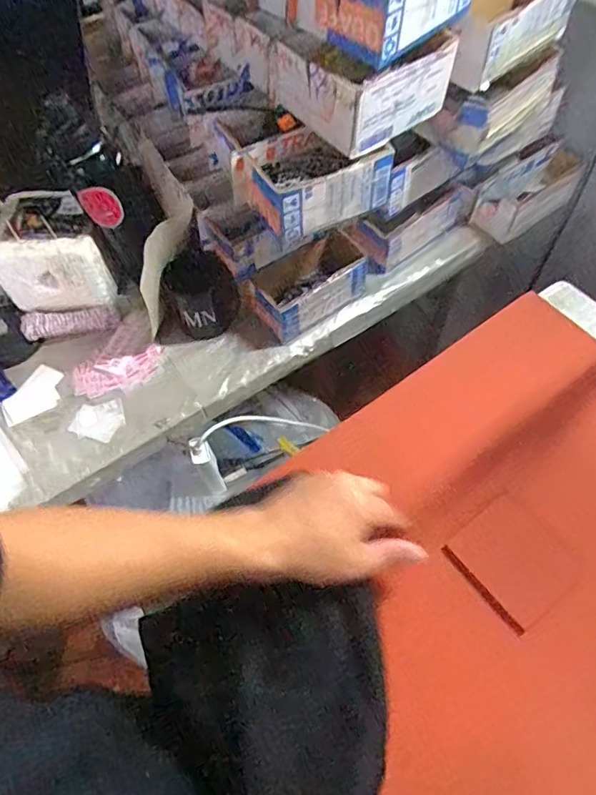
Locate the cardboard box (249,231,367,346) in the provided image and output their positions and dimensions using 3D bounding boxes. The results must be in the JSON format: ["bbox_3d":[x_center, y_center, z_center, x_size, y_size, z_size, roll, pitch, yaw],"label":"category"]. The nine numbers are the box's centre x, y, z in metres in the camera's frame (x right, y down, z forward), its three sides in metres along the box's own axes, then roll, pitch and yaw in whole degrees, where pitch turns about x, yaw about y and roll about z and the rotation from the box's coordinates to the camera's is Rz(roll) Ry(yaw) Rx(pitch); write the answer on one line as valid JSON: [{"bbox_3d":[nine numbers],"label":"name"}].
[{"bbox_3d":[0.020,-0.166,0.761,0.183,0.077,0.092,-33,64,-16],"label":"cardboard box"}]

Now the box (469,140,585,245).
[{"bbox_3d":[0.352,-0.316,0.815,0.172,0.078,0.086,-28,63,-13],"label":"box"}]

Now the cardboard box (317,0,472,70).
[{"bbox_3d":[0.101,-0.409,0.525,0.087,0.072,0.146,37,68,21],"label":"cardboard box"}]

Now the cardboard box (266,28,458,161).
[{"bbox_3d":[0.069,-0.359,0.593,0.153,0.078,0.135,-40,66,-18],"label":"cardboard box"}]

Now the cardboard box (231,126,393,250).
[{"bbox_3d":[0.017,-0.254,0.622,0.164,0.073,0.094,-26,63,-12],"label":"cardboard box"}]

